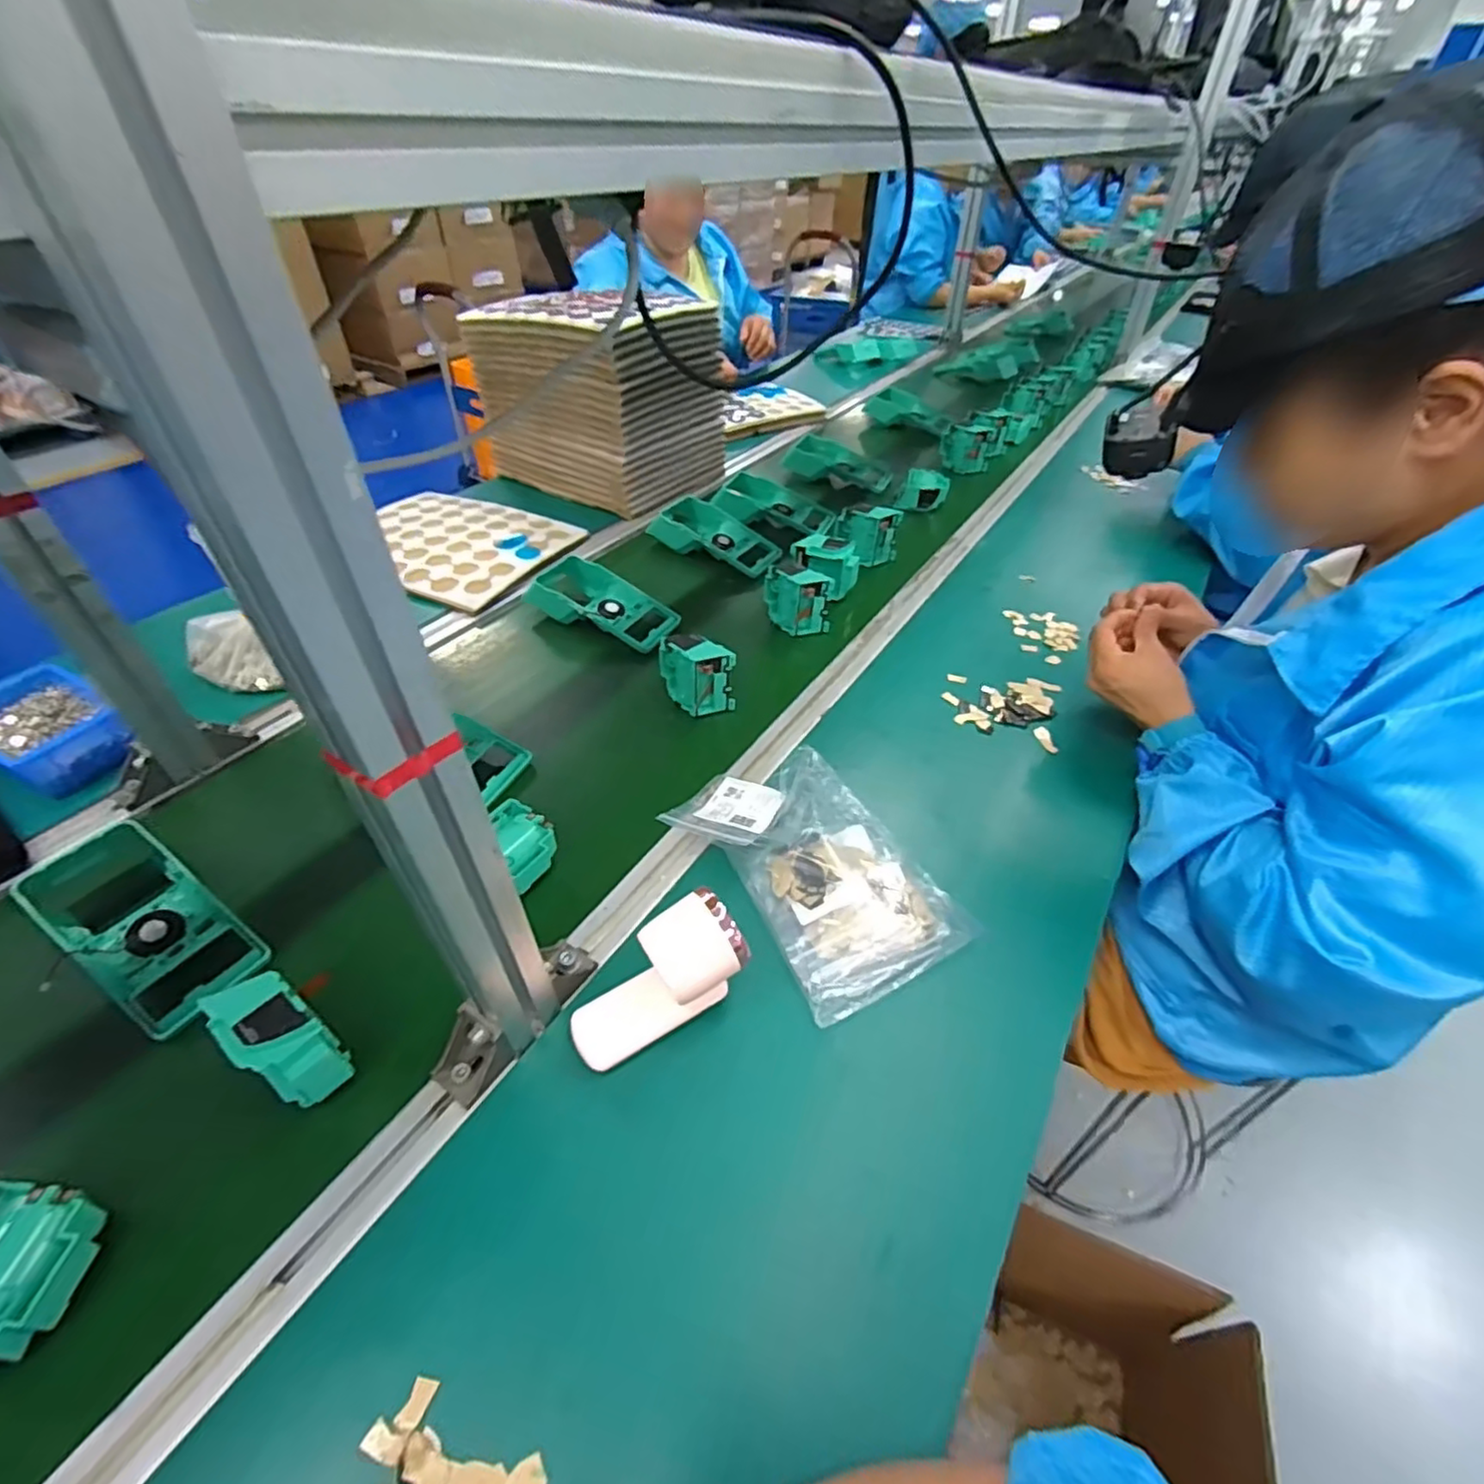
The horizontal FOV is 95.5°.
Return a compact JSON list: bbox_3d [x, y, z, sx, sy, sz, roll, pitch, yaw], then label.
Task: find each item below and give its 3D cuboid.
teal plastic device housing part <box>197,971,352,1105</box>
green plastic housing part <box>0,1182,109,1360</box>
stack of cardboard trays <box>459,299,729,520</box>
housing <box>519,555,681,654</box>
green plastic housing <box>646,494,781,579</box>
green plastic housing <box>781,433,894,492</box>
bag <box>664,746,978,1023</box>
[{"bbox_3d":[-0.288,0.188,0.425,0.076,0.068,0.042,30,49,26],"label":"teal plastic device housing part"},{"bbox_3d":[-0.383,0.282,0.354,0.075,0.036,0.074,6,43,4],"label":"green plastic housing part"},{"bbox_3d":[-0.208,-0.538,1.058,0.305,0.252,0.243,23,47,20],"label":"stack of cardboard trays"},{"bbox_3d":[-0.168,-0.169,0.825,0.180,0.039,0.096,24,47,21],"label":"housing"},{"bbox_3d":[-0.035,-0.290,0.949,0.185,0.039,0.101,31,50,26],"label":"green plastic housing"},{"bbox_3d":[0.161,-0.465,1.139,0.175,0.058,0.079,10,43,-9],"label":"green plastic housing"},{"bbox_3d":[0.059,0.095,0.543,0.143,0.032,0.222,-22,48,-24],"label":"bag"}]

